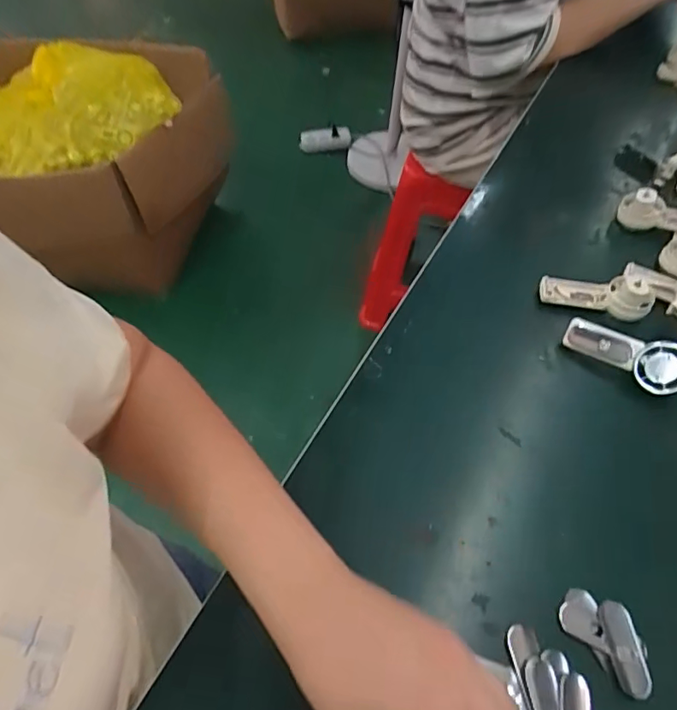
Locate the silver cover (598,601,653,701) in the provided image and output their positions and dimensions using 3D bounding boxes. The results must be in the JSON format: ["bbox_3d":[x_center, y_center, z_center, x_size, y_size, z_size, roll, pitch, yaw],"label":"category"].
[{"bbox_3d":[0.174,0.178,0.319,0.017,0.010,0.050,-8,55,-5],"label":"silver cover"}]

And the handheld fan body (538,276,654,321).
[{"bbox_3d":[0.231,-0.058,0.471,0.094,0.024,0.034,13,56,10],"label":"handheld fan body"}]

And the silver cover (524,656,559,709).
[{"bbox_3d":[0.118,0.201,0.298,0.017,0.004,0.050,0,54,1],"label":"silver cover"}]

